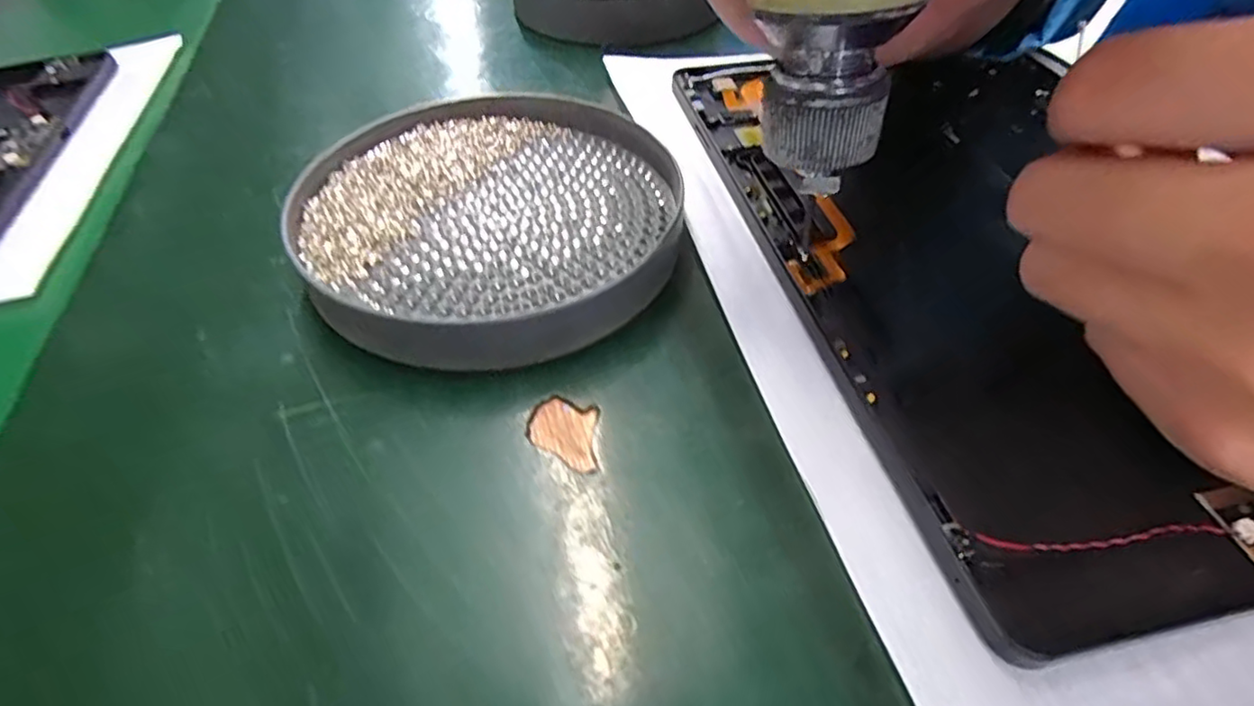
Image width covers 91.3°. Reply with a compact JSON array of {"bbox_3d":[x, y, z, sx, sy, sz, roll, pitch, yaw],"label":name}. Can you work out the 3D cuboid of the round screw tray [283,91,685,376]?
[{"bbox_3d":[-0.041,-0.043,0.189,0.113,0.020,0.114,-2,48,3],"label":"round screw tray"}]

